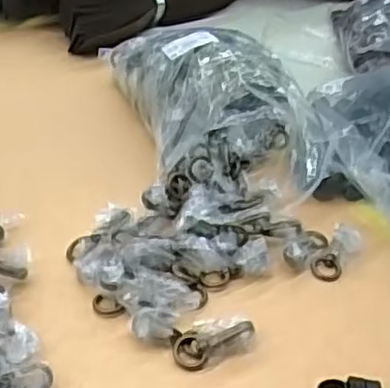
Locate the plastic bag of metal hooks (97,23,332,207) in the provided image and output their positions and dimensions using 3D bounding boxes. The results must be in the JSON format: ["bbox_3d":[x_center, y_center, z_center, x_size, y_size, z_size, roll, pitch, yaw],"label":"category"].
[{"bbox_3d":[0.013,-0.100,0.645,0.149,0.087,0.263,-6,38,-14],"label":"plastic bag of metal hooks"}]

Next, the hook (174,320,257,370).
[{"bbox_3d":[0.013,0.099,0.451,0.057,0.013,0.024,-17,40,-9],"label":"hook"}]

